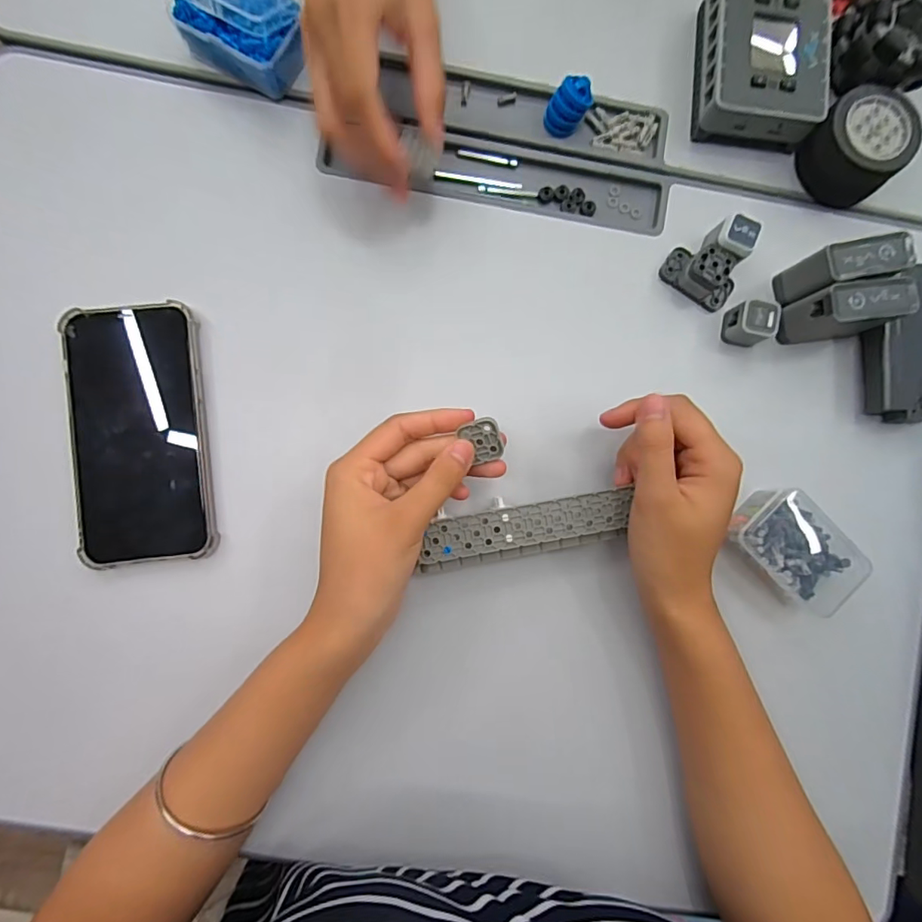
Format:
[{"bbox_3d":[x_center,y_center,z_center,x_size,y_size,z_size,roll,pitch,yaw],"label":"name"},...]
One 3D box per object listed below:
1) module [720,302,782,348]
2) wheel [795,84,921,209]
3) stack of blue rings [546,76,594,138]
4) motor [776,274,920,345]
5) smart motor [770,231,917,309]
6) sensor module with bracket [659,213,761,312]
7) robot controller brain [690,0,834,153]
[{"bbox_3d":[0.193,-0.092,0.335,0.023,0.029,0.023,7,87,-3],"label":"module"},{"bbox_3d":[0.268,-0.213,0.340,0.058,0.039,0.058,0,88,-4],"label":"wheel"},{"bbox_3d":[0.073,-0.241,0.339,0.026,0.028,0.023,20,87,-3],"label":"stack of blue rings"},{"bbox_3d":[0.245,-0.096,0.325,0.057,0.052,0.026,-7,88,-4],"label":"motor"},{"bbox_3d":[0.246,-0.123,0.326,0.055,0.052,0.025,-12,88,-4],"label":"smart motor"},{"bbox_3d":[0.168,-0.135,0.332,0.049,0.031,0.048,31,86,-2],"label":"sensor module with bracket"},{"bbox_3d":[0.203,-0.271,0.340,0.077,0.036,0.100,3,87,-4],"label":"robot controller brain"}]

